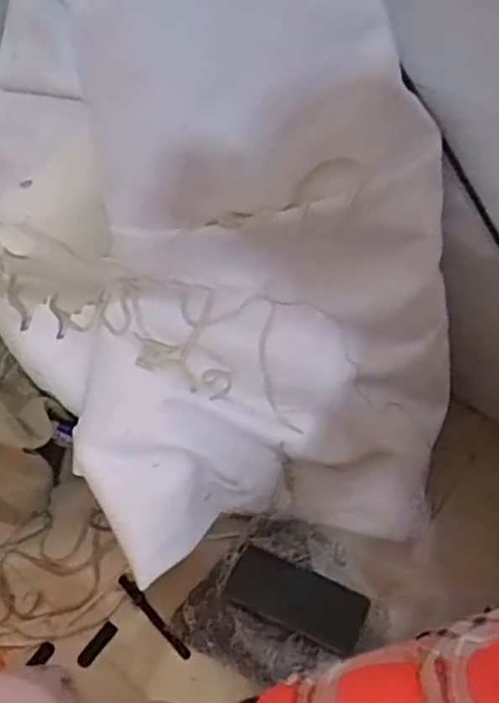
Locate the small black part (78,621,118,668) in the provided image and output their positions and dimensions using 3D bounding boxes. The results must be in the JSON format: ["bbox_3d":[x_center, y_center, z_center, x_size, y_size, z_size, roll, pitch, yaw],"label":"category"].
[{"bbox_3d":[-0.183,0.352,0.800,0.020,0.005,0.060,26,40,17],"label":"small black part"}]

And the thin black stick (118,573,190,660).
[{"bbox_3d":[-0.118,0.326,0.824,0.128,0.013,0.015,39,60,24],"label":"thin black stick"}]

